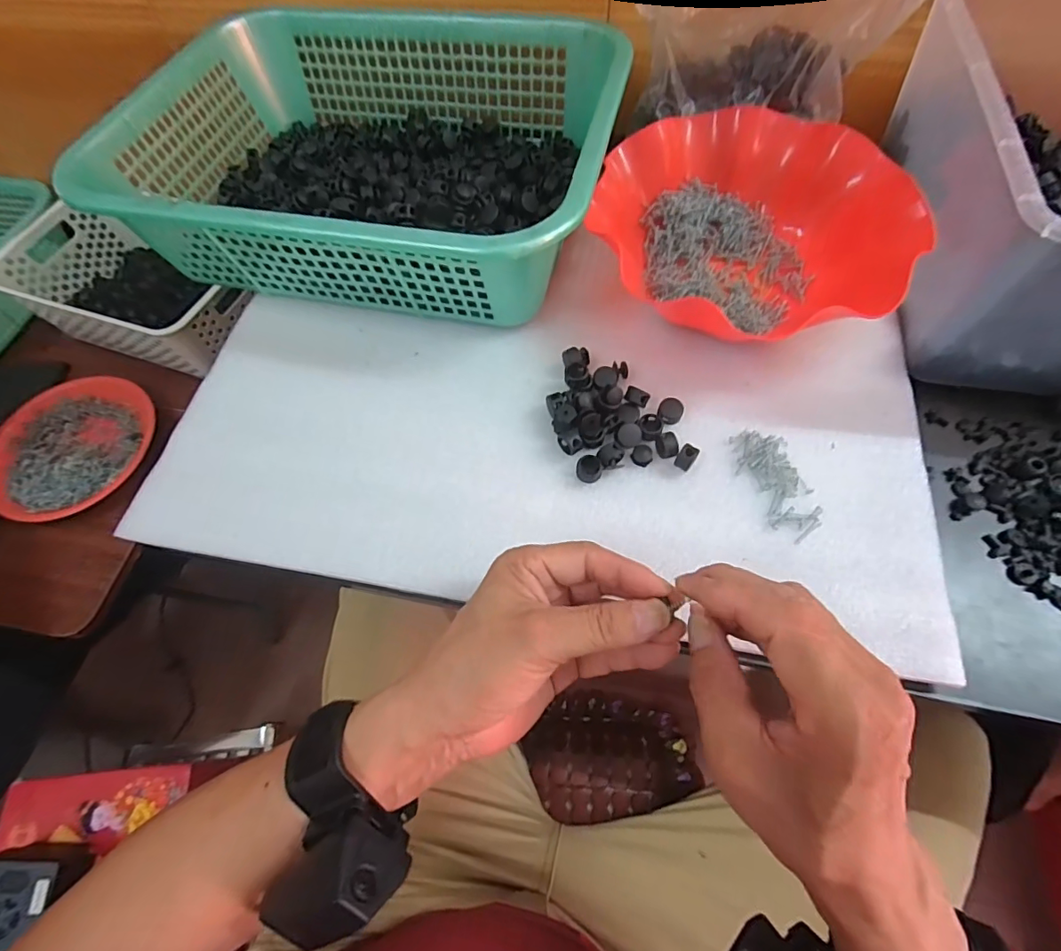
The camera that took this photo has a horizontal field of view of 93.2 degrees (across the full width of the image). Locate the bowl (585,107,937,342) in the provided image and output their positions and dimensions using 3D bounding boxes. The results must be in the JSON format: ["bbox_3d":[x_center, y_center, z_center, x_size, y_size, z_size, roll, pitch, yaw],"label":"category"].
[{"bbox_3d":[0.164,-0.193,0.389,0.209,0.058,0.192,-1,66,2],"label":"bowl"}]

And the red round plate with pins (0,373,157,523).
[{"bbox_3d":[-0.568,-0.036,0.625,0.184,0.042,0.202,10,66,7],"label":"red round plate with pins"}]

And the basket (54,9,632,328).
[{"bbox_3d":[-0.129,-0.277,0.418,0.388,0.093,0.299,11,66,8],"label":"basket"}]

